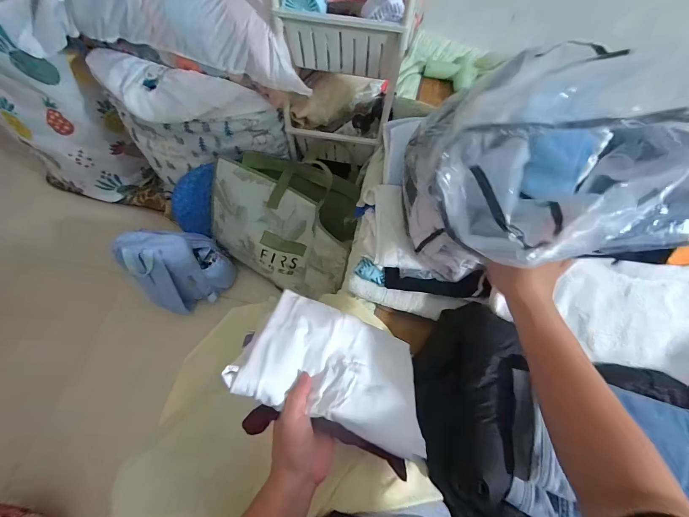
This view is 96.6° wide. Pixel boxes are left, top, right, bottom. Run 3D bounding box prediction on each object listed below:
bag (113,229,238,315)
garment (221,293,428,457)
[{"bbox_3d":[-0.491,0.035,0.937,0.247,0.277,0.140,-23,67,-9],"label":"bag"},{"bbox_3d":[-0.004,0.135,0.408,0.232,0.021,0.165,23,36,-5],"label":"garment"}]

